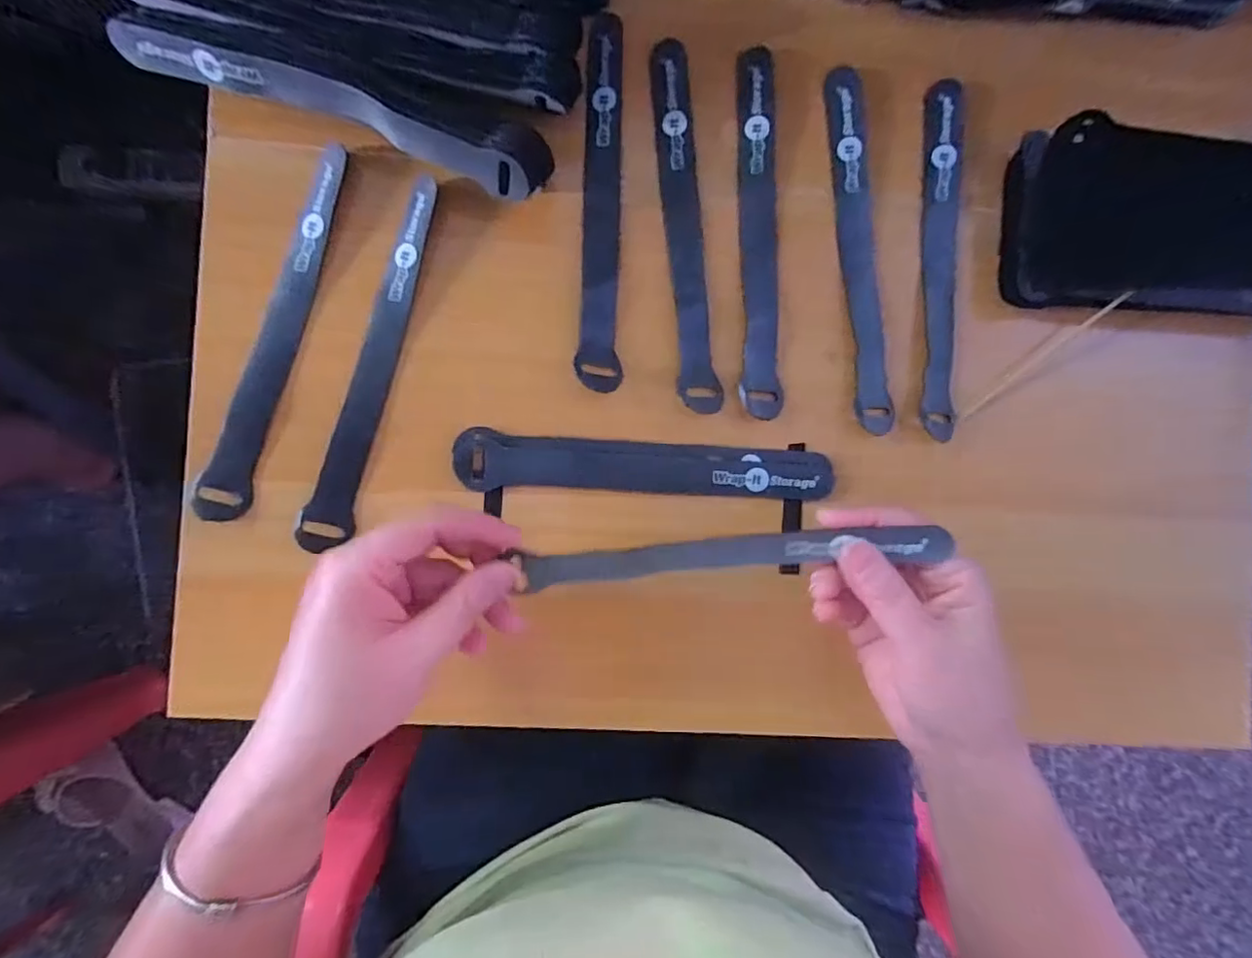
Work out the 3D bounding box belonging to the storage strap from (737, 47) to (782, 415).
[{"bbox_3d":[0.074,-0.139,0.321,0.022,0.004,0.208,0,86,-4],"label":"storage strap"}]

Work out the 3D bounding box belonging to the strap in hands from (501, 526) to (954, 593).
[{"bbox_3d":[0.045,0.035,0.256,0.183,0.008,0.017,-5,93,6],"label":"strap in hands"}]

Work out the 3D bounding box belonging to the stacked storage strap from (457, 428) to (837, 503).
[{"bbox_3d":[0.012,-0.005,0.307,0.197,0.011,0.029,4,89,-4],"label":"stacked storage strap"}]

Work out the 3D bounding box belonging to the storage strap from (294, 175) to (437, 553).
[{"bbox_3d":[-0.130,-0.060,0.300,0.020,0.014,0.197,17,88,-4],"label":"storage strap"}]

